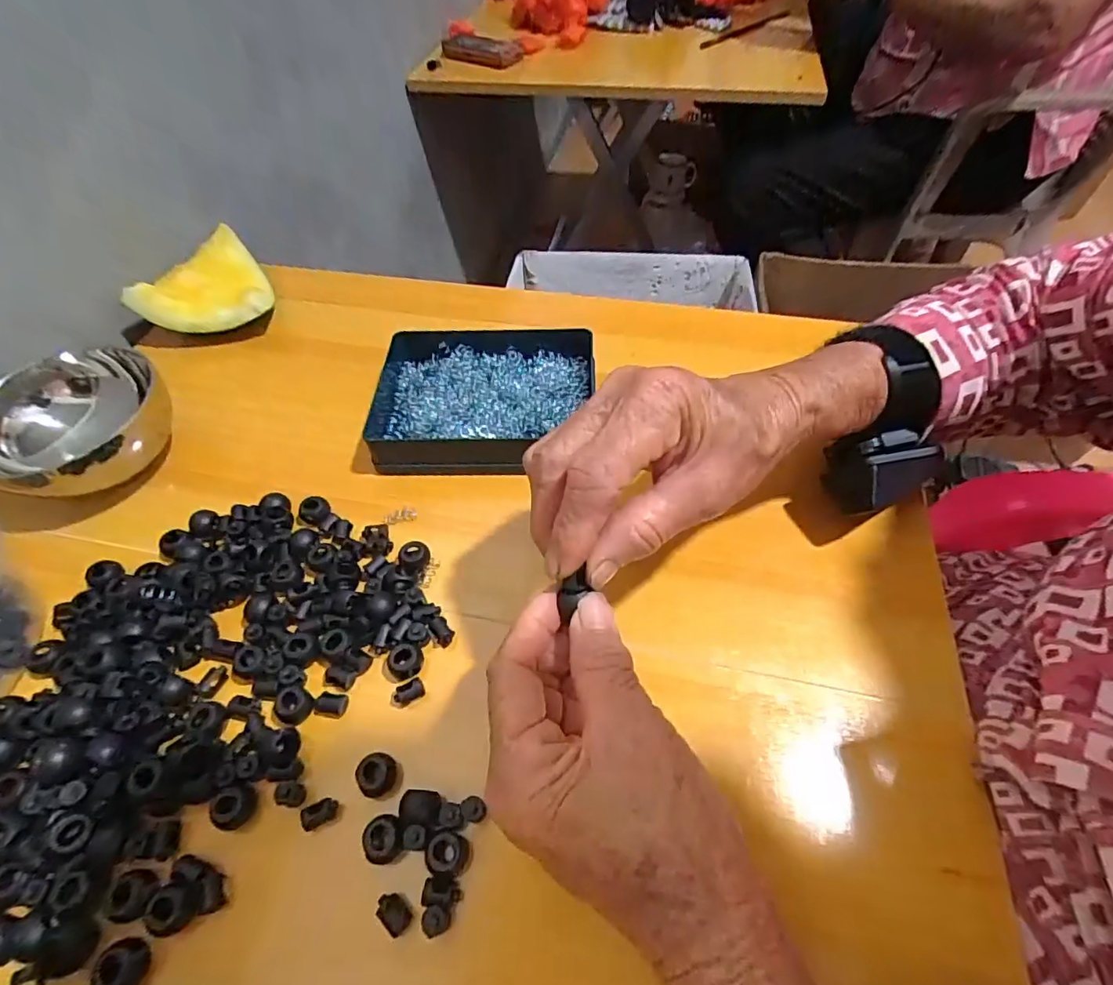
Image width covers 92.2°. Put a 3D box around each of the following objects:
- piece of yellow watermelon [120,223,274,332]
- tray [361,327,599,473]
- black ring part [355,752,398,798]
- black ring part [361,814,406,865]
[{"bbox_3d":[-0.292,-0.167,0.443,0.095,0.040,0.109,-24,57,-14],"label":"piece of yellow watermelon"},{"bbox_3d":[-0.052,-0.065,0.372,0.149,0.030,0.110,0,55,3],"label":"tray"},{"bbox_3d":[-0.081,0.131,0.247,0.017,0.015,0.018,-1,55,2],"label":"black ring part"},{"bbox_3d":[-0.073,0.150,0.232,0.018,0.017,0.017,0,55,2],"label":"black ring part"}]

